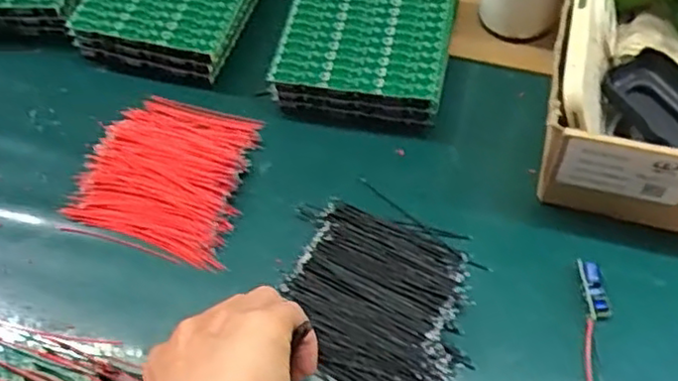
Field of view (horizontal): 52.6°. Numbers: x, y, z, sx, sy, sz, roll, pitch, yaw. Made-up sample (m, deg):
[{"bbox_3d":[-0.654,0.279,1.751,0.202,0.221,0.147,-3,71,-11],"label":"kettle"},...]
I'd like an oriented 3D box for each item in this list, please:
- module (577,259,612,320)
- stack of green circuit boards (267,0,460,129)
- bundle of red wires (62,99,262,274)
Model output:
[{"bbox_3d":[0.163,0.063,0.438,0.014,0.007,0.038,-9,71,-2],"label":"module"},{"bbox_3d":[0.023,-0.123,0.549,0.129,0.043,0.147,8,58,9],"label":"stack of green circuit boards"},{"bbox_3d":[-0.124,-0.015,0.497,0.115,0.018,0.124,12,59,11],"label":"bundle of red wires"}]

